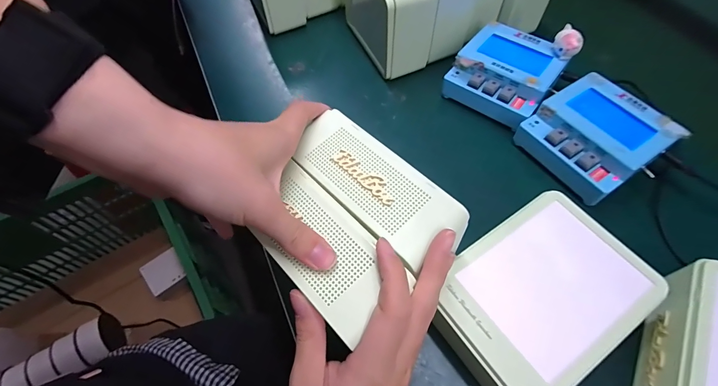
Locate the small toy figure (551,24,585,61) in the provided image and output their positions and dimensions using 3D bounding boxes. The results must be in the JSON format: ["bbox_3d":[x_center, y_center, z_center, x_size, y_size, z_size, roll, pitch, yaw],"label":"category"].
[{"bbox_3d":[0.217,-0.157,0.361,0.021,0.025,0.028,10,59,7],"label":"small toy figure"}]

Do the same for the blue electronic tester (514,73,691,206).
[{"bbox_3d":[0.228,-0.057,0.337,0.099,0.044,0.102,-30,63,-16],"label":"blue electronic tester"}]

